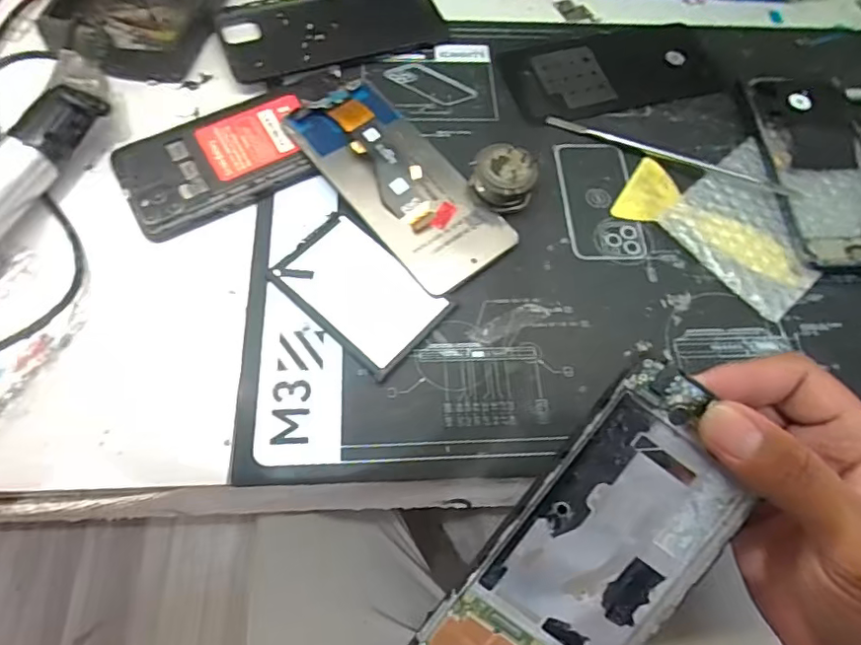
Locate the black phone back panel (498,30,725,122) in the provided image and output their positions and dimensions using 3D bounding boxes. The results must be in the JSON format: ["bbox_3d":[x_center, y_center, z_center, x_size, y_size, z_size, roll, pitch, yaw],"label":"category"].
[{"bbox_3d":[0.139,-0.186,0.405,0.167,0.004,0.074,-13,68,-9],"label":"black phone back panel"}]

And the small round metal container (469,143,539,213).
[{"bbox_3d":[0.045,-0.087,0.343,0.038,0.024,0.038,1,66,-3],"label":"small round metal container"}]

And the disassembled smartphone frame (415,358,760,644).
[{"bbox_3d":[0.061,0.094,0.216,0.071,0.005,0.154,35,94,-3],"label":"disassembled smartphone frame"}]

